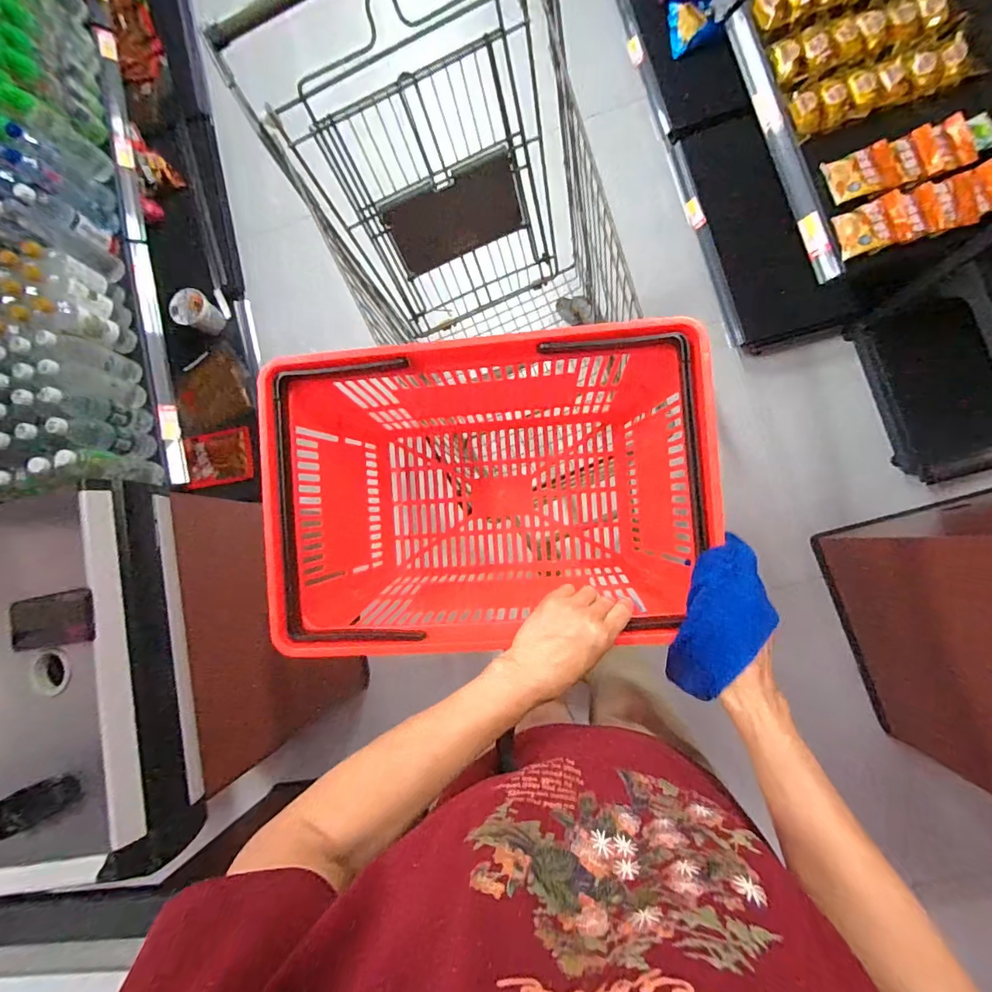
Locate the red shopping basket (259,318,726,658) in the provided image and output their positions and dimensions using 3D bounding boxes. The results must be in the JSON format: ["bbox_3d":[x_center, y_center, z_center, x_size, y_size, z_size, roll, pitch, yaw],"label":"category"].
[{"bbox_3d":[0.002,0.004,0.596,0.469,0.278,0.317,-6,83,7],"label":"red shopping basket"}]

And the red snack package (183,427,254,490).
[{"bbox_3d":[-0.846,-0.117,1.428,0.024,0.209,0.159,7,105,21],"label":"red snack package"}]

